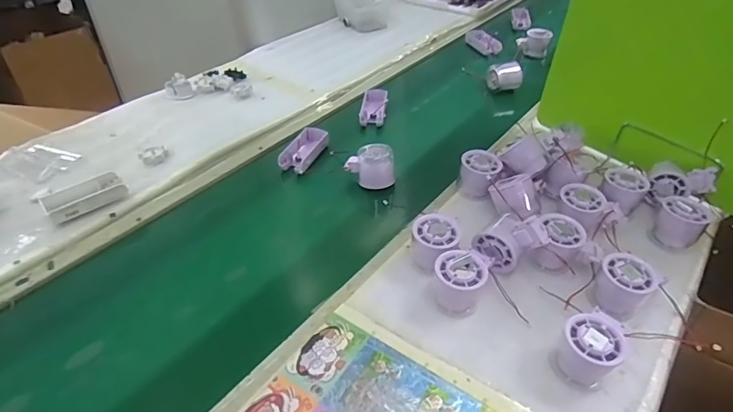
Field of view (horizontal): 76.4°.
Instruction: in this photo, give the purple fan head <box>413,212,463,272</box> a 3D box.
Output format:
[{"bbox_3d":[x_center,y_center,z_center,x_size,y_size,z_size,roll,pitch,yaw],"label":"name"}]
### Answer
[{"bbox_3d":[0.086,0.049,0.592,0.057,0.056,0.056,4,40,4],"label":"purple fan head"}]

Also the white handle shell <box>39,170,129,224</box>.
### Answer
[{"bbox_3d":[-0.410,-0.013,0.682,0.107,0.025,0.048,-32,49,-33],"label":"white handle shell"}]

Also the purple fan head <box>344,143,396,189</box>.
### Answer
[{"bbox_3d":[0.008,-0.062,0.737,0.069,0.053,0.050,-12,41,-14],"label":"purple fan head"}]

